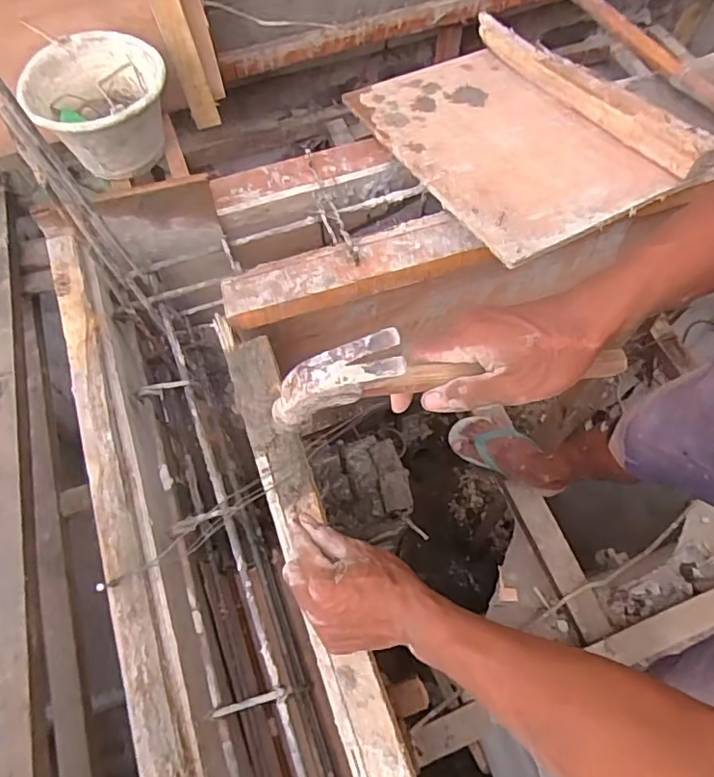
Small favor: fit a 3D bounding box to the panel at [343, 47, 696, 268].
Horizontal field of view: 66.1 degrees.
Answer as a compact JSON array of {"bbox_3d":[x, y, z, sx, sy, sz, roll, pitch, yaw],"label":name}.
[{"bbox_3d":[0.187,-0.331,0.725,0.256,0.015,0.390,-25,58,-15],"label":"panel"}]

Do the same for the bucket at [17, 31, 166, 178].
[{"bbox_3d":[-0.476,-0.533,1.052,0.241,0.157,0.241,0,65,1],"label":"bucket"}]

